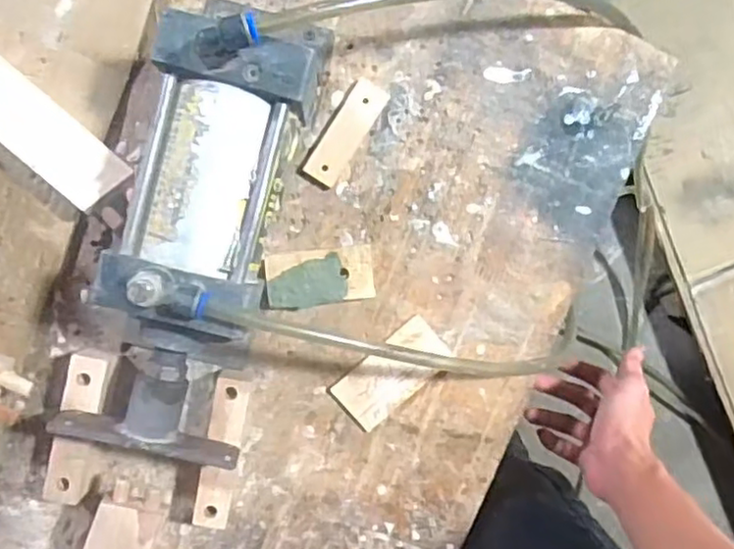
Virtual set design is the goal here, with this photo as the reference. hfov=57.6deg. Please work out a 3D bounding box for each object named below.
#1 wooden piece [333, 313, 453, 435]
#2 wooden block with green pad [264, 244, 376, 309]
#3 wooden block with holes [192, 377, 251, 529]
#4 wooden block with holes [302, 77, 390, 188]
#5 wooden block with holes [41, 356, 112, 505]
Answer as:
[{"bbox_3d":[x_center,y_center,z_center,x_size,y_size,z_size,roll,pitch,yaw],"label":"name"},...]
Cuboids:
[{"bbox_3d":[0.019,0.076,0.506,0.088,0.007,0.046,-40,95,0],"label":"wooden piece"},{"bbox_3d":[-0.034,0.002,0.495,0.078,0.019,0.040,-7,94,-2],"label":"wooden block with green pad"},{"bbox_3d":[-0.105,0.128,0.491,0.024,0.036,0.107,11,93,-3],"label":"wooden block with holes"},{"bbox_3d":[-0.016,-0.103,0.488,0.026,0.009,0.080,33,92,-4],"label":"wooden block with holes"},{"bbox_3d":[-0.202,0.109,0.483,0.032,0.038,0.107,12,93,-3],"label":"wooden block with holes"}]

